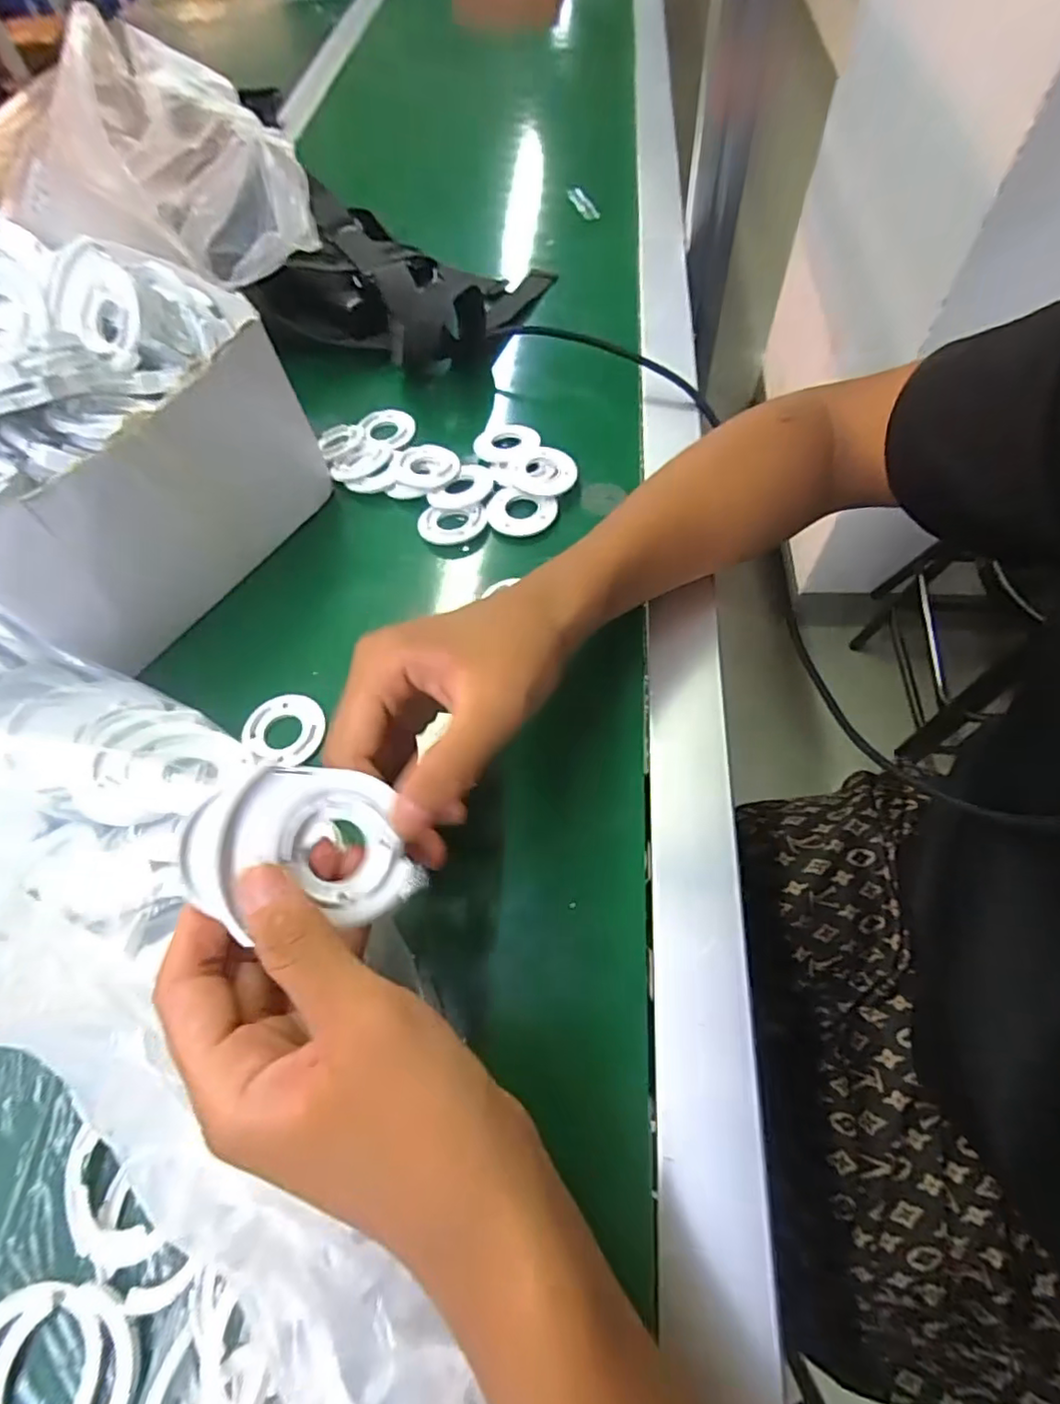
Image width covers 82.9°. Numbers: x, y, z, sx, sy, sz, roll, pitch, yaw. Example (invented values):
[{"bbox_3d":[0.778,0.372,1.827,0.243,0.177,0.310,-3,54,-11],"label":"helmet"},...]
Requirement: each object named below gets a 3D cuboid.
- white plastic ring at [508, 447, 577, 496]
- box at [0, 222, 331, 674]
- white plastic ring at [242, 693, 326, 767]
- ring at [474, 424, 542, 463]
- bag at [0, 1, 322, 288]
[{"bbox_3d":[0.007,-0.148,0.385,0.044,0.010,0.044,-2,61,4],"label":"white plastic ring"},{"bbox_3d":[-0.263,-0.158,0.336,0.212,0.129,0.200,28,64,21],"label":"box"},{"bbox_3d":[-0.130,0.014,0.320,0.042,0.005,0.039,-2,61,4],"label":"white plastic ring"},{"bbox_3d":[-0.016,-0.174,0.403,0.042,0.009,0.040,-2,61,4],"label":"ring"},{"bbox_3d":[-0.239,-0.359,0.397,0.164,0.106,0.117,-17,61,-4],"label":"bag"}]

